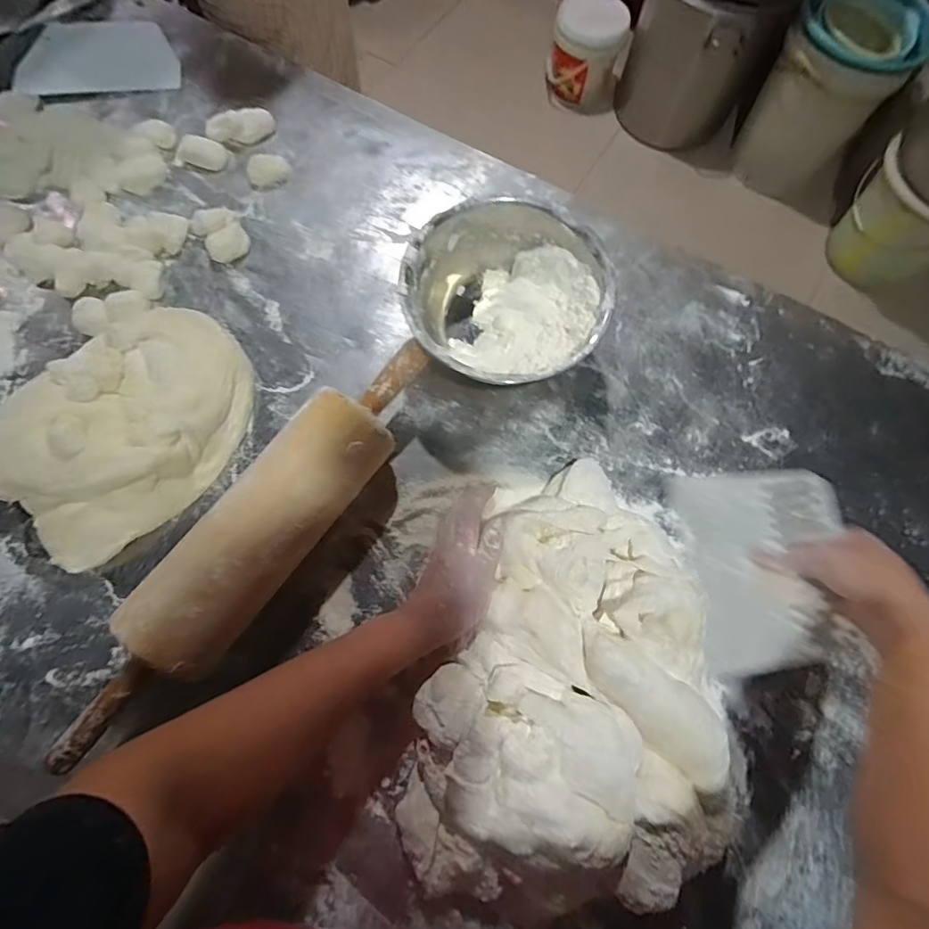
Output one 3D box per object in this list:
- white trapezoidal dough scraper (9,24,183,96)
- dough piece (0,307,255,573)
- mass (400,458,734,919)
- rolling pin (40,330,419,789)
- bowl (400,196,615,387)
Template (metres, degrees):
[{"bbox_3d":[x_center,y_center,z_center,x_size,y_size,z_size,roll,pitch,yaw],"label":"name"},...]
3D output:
[{"bbox_3d":[-0.412,-0.463,0.566,0.162,0.009,0.105,-9,76,-7],"label":"white trapezoidal dough scraper"},{"bbox_3d":[-0.307,-0.042,0.454,0.170,0.060,0.240,38,75,10],"label":"dough piece"},{"bbox_3d":[0.075,0.149,0.381,0.222,0.080,0.298,1,73,-2],"label":"mass"},{"bbox_3d":[-0.160,0.049,0.398,0.071,0.071,0.412,34,74,9],"label":"rolling pin"},{"bbox_3d":[0.036,-0.162,0.498,0.184,0.086,0.180,1,72,-2],"label":"bowl"}]

